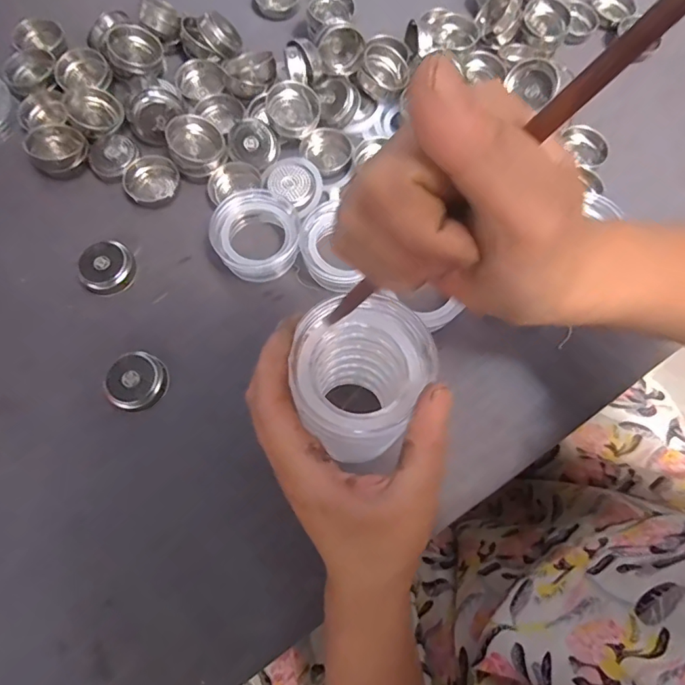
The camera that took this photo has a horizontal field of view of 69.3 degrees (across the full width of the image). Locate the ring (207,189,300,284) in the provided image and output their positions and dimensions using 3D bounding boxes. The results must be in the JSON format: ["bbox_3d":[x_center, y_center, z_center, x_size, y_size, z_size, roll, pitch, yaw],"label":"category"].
[{"bbox_3d":[-0.068,-0.084,0.392,0.068,0.032,0.067,1,71,-2],"label":"ring"}]

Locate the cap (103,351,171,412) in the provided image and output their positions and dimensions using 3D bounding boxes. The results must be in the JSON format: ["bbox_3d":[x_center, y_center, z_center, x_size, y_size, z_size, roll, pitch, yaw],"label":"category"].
[{"bbox_3d":[-0.151,0.028,0.362,0.040,0.013,0.042,1,71,-2],"label":"cap"}]

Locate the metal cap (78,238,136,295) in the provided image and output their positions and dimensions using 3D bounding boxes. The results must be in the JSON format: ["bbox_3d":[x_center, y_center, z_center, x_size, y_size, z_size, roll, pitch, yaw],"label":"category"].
[{"bbox_3d":[-0.185,-0.059,0.390,0.041,0.012,0.042,1,71,-2],"label":"metal cap"}]

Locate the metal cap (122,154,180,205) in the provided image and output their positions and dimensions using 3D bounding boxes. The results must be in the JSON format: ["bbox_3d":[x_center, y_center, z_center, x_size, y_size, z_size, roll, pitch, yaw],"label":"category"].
[{"bbox_3d":[-0.162,-0.139,0.422,0.044,0.012,0.037,-28,74,-11],"label":"metal cap"}]

